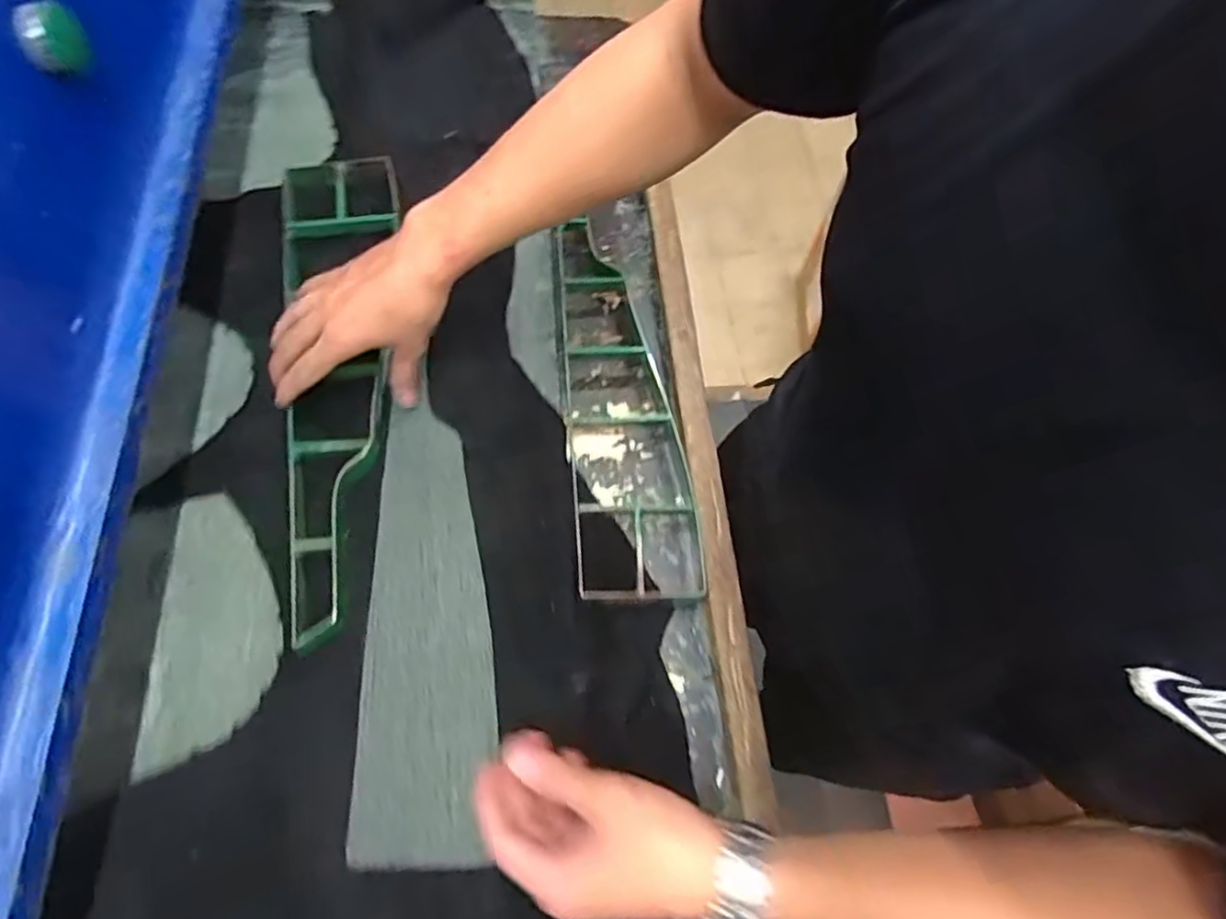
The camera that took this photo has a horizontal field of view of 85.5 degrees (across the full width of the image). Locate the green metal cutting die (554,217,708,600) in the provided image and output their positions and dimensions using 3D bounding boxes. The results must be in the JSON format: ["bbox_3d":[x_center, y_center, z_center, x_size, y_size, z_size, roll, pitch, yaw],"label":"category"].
[{"bbox_3d":[0.007,-0.063,0.620,0.105,0.042,0.401,-4,65,-5],"label":"green metal cutting die"}]

